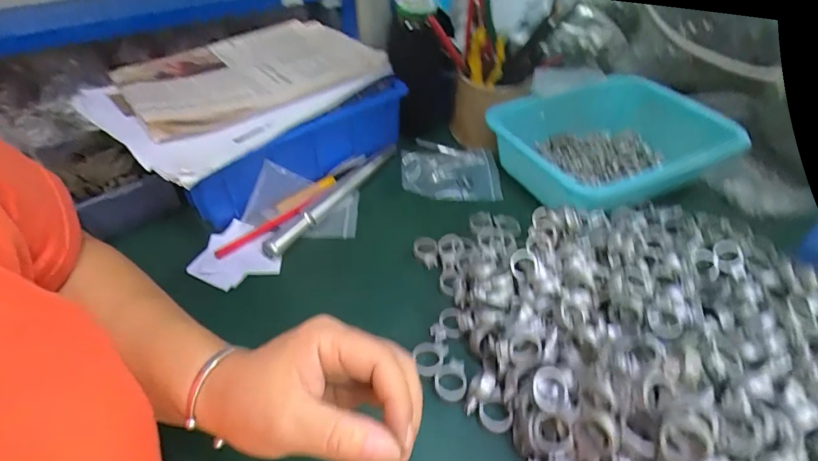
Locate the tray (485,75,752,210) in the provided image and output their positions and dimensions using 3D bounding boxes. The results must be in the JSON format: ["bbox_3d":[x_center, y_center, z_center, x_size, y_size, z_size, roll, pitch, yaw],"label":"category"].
[{"bbox_3d":[0.235,-0.107,0.531,0.241,0.064,0.189,-21,46,-21],"label":"tray"}]

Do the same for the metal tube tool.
[{"bbox_3d":[-0.081,-0.049,0.523,0.020,0.015,0.249,24,47,24],"label":"metal tube tool"}]

